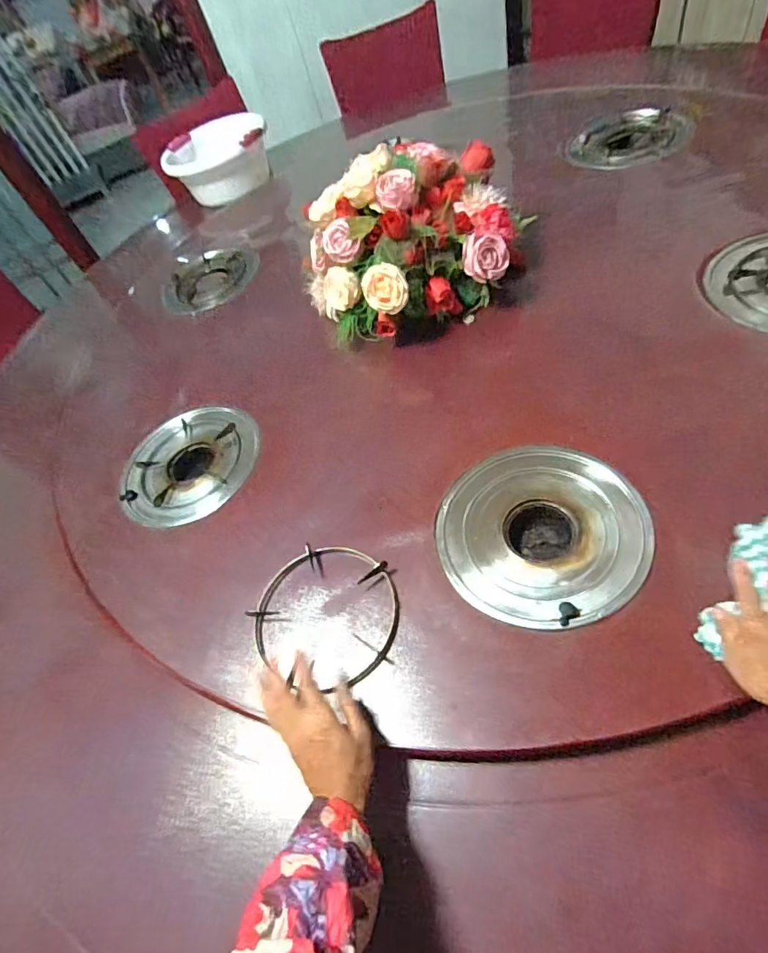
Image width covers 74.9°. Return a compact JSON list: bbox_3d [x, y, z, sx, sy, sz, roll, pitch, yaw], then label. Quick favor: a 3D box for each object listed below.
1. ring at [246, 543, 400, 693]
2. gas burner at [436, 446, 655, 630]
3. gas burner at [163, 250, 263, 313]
[{"bbox_3d":[-0.076,0.172,0.645,0.196,0.020,0.180,-8,55,11],"label":"ring"},{"bbox_3d":[0.203,0.079,0.663,0.253,0.052,0.245,-9,56,13],"label":"gas burner"},{"bbox_3d":[-0.440,-0.473,1.233,0.232,0.033,0.211,7,61,16],"label":"gas burner"}]

